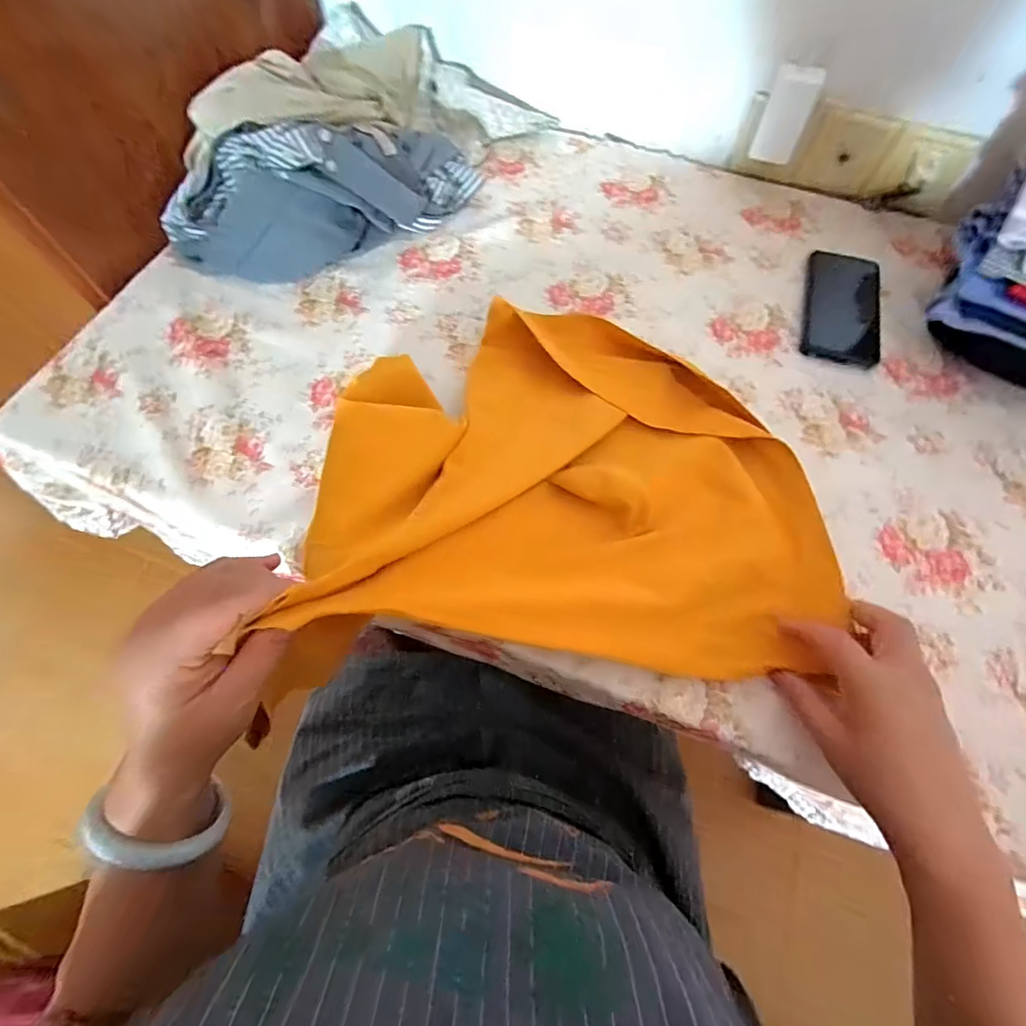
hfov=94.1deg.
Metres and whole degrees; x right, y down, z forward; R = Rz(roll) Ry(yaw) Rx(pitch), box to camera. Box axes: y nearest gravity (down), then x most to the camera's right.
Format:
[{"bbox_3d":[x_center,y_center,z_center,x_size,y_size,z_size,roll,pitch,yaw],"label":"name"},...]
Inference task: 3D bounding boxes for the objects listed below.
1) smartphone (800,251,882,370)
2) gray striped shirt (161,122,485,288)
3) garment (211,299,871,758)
[{"bbox_3d":[0.362,-0.226,0.525,0.078,0.015,0.157,15,67,6],"label":"smartphone"},{"bbox_3d":[-0.220,-0.381,0.543,0.357,0.103,0.145,-25,69,-11],"label":"gray striped shirt"},{"bbox_3d":[0.046,-0.057,0.382,0.385,0.133,0.359,-7,66,-4],"label":"garment"}]

